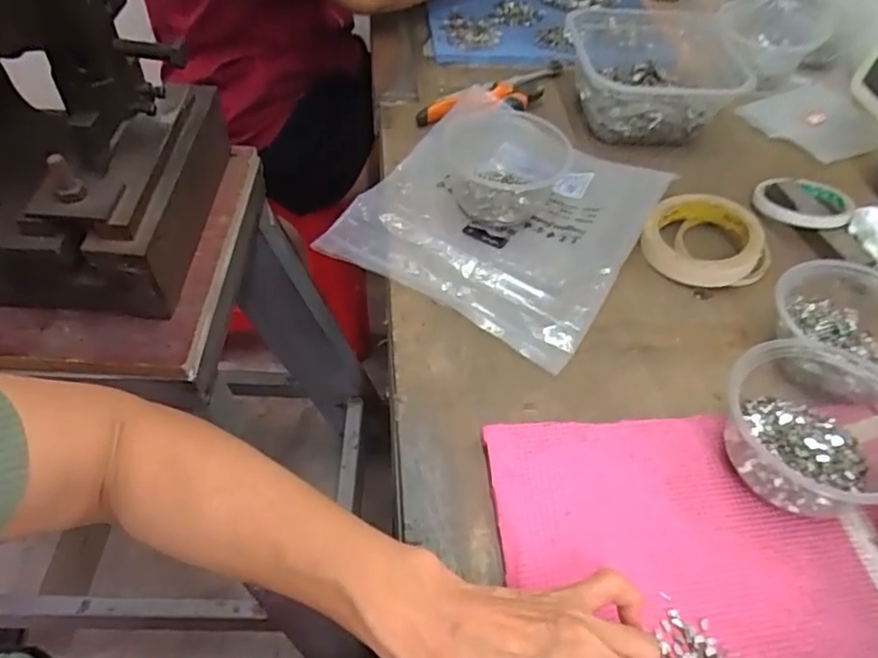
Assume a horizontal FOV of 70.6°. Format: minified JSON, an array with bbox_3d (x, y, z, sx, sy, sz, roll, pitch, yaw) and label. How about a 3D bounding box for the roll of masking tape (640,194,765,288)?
[{"bbox_3d":[0.236,-0.079,0.554,0.094,0.034,0.097,2,50,-2],"label":"roll of masking tape"}]

